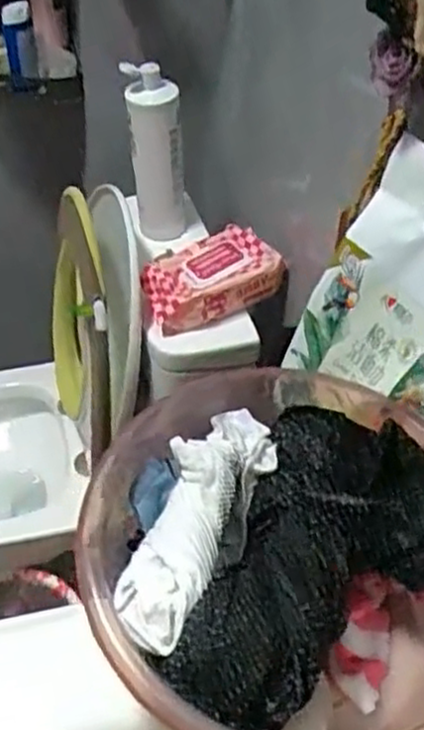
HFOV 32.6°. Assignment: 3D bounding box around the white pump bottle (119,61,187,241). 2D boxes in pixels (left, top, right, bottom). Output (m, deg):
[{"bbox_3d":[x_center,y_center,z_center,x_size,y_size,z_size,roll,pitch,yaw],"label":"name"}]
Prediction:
[{"bbox_3d":[-0.080,-0.309,1.061,0.094,0.251,0.089,1,45,-4],"label":"white pump bottle"}]

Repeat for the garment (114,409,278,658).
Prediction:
[{"bbox_3d":[-0.010,0.125,0.588,0.086,0.063,0.233,15,46,10],"label":"garment"}]

